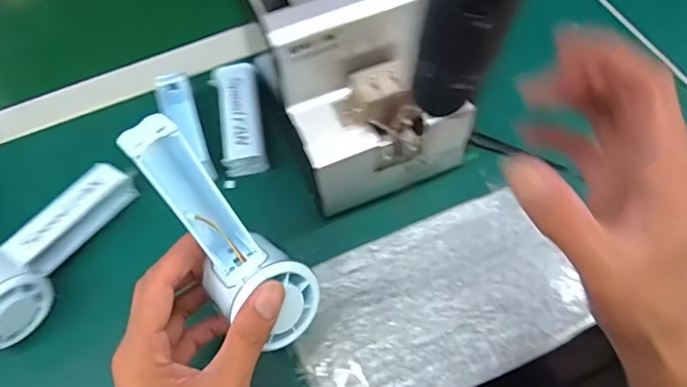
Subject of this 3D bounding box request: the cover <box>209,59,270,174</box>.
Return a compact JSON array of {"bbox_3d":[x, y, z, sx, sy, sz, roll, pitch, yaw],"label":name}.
[{"bbox_3d":[-0.089,-0.064,0.456,0.040,0.033,0.103,-14,60,-4],"label":"cover"}]

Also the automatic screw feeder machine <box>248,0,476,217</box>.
[{"bbox_3d":[0.013,-0.102,0.393,0.135,0.156,0.159,-22,61,-8],"label":"automatic screw feeder machine"}]

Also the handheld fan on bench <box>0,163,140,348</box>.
[{"bbox_3d":[-0.222,0.036,0.392,0.059,0.049,0.149,31,67,20],"label":"handheld fan on bench"}]

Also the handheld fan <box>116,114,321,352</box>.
[{"bbox_3d":[-0.069,0.028,0.301,0.051,0.148,0.051,-41,23,-18],"label":"handheld fan"}]

